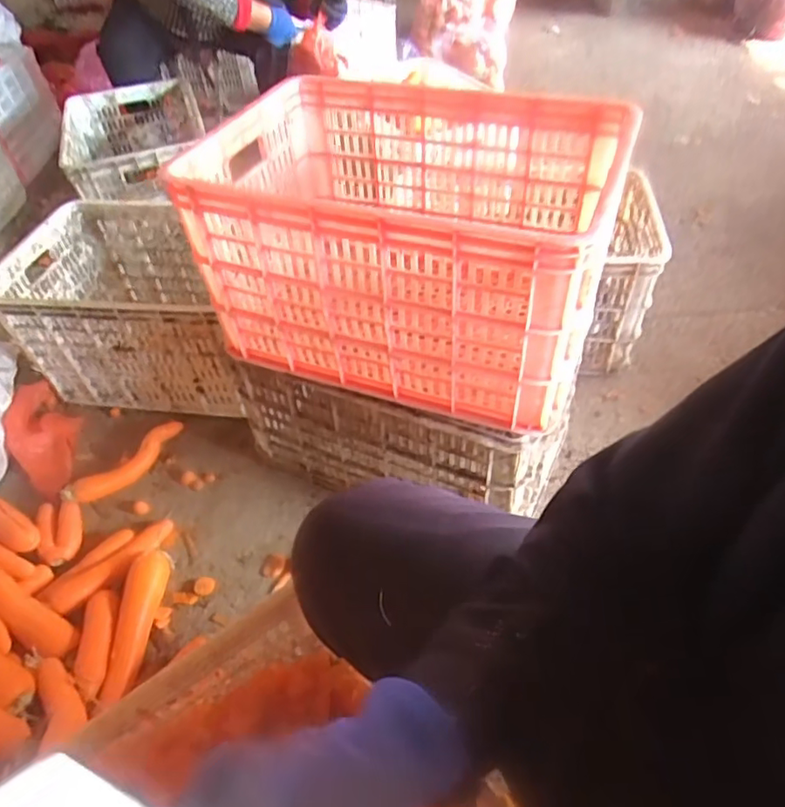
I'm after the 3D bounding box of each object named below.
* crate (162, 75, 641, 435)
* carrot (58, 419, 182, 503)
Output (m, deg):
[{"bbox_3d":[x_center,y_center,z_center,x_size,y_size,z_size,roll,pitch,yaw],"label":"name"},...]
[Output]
[{"bbox_3d":[0.023,-0.249,0.822,0.547,0.266,0.410,18,52,20],"label":"crate"},{"bbox_3d":[-0.497,0.112,1.093,0.062,0.044,0.243,31,57,29],"label":"carrot"}]

